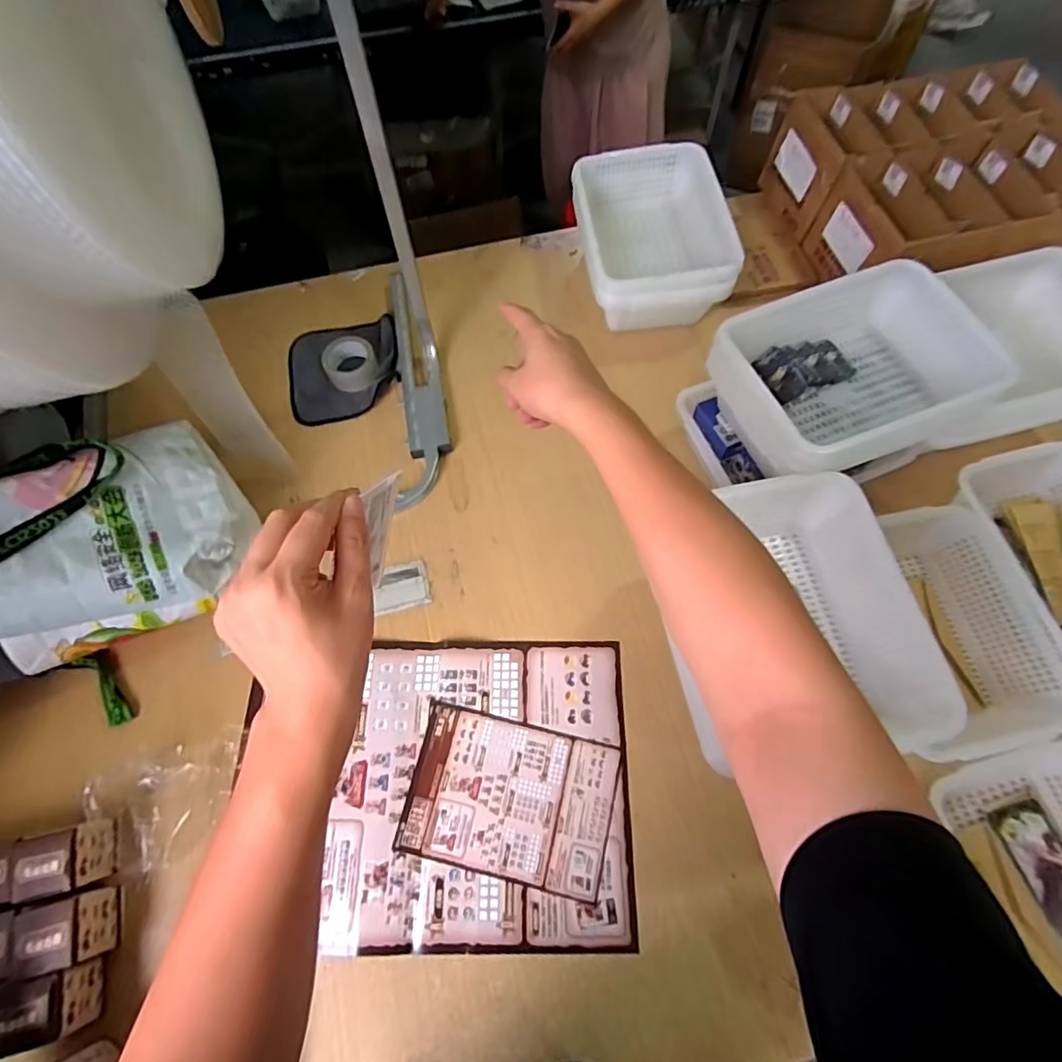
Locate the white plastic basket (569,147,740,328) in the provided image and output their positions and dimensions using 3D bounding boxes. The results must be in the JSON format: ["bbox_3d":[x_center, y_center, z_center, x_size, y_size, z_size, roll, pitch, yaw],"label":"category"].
[{"bbox_3d":[0.242,-0.598,1.165,0.290,0.172,0.374,-7,66,-3],"label":"white plastic basket"}]

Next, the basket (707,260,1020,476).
[{"bbox_3d":[0.476,-0.243,0.869,0.365,0.094,0.290,-20,68,-8],"label":"basket"}]

